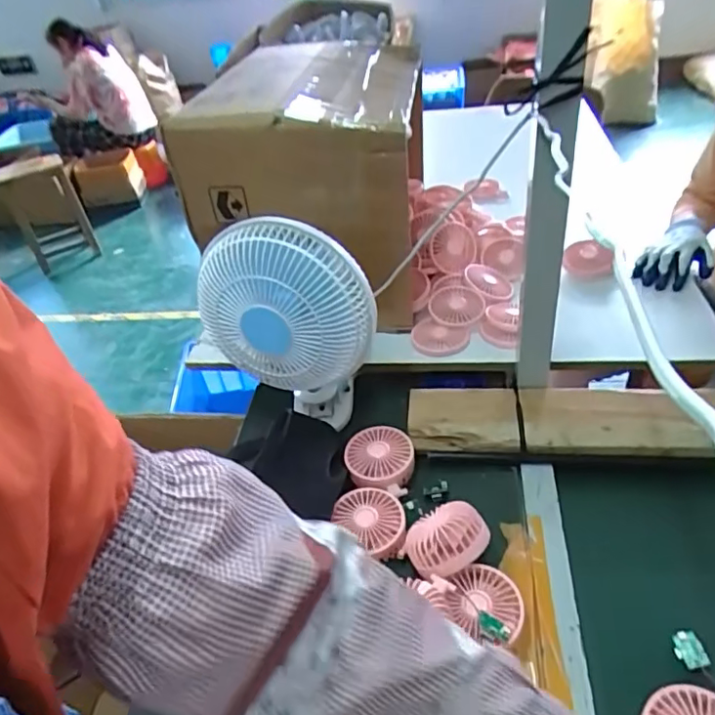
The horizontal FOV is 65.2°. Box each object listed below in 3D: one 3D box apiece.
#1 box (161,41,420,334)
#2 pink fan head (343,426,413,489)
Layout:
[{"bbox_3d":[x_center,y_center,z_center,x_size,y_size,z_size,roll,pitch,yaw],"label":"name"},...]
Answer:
[{"bbox_3d":[-0.050,-0.296,0.959,0.307,0.359,0.459,1,37,11],"label":"box"},{"bbox_3d":[0.029,0.134,0.719,0.085,0.034,0.090,-13,37,-8],"label":"pink fan head"}]

